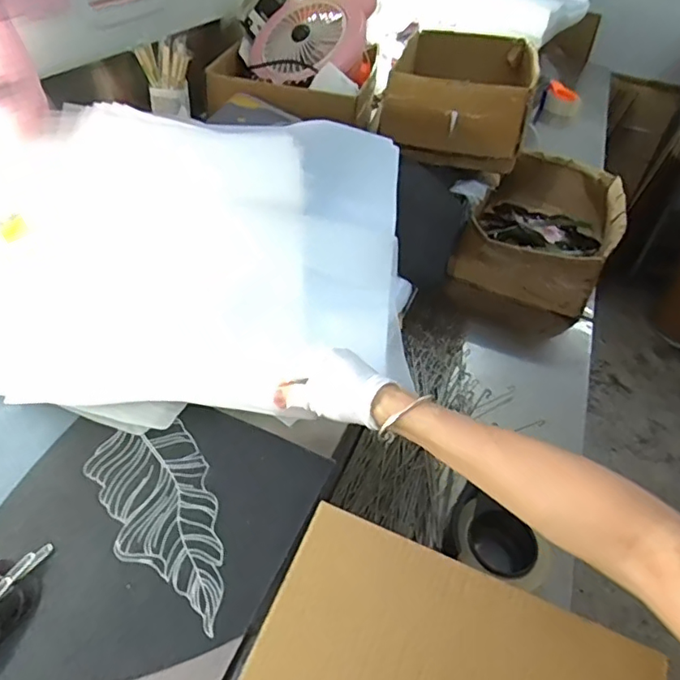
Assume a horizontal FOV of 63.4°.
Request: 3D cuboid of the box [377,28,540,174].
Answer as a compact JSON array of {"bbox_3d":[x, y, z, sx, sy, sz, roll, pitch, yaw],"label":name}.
[{"bbox_3d":[0.237,-0.489,1.096,0.253,0.138,0.397,14,42,6],"label":"box"}]

